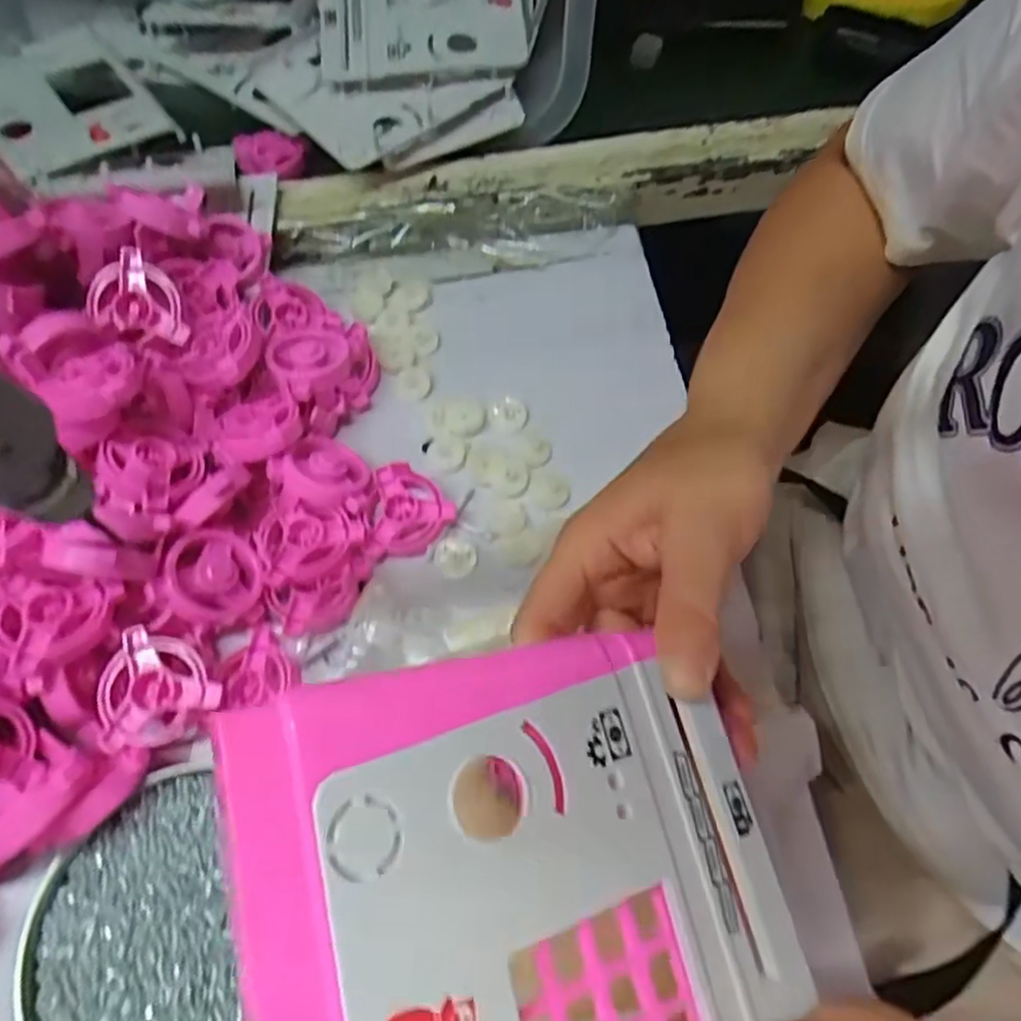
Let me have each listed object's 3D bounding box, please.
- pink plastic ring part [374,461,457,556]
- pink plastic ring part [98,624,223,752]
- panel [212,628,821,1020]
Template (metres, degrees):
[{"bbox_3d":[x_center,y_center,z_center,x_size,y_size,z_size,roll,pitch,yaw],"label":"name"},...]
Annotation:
[{"bbox_3d":[-0.054,-0.001,0.384,0.044,0.019,0.052,-2,66,-1],"label":"pink plastic ring part"},{"bbox_3d":[-0.169,0.083,0.323,0.053,0.014,0.053,-11,66,-5],"label":"pink plastic ring part"},{"bbox_3d":[0.010,0.101,0.185,0.155,0.015,0.125,-3,70,-33],"label":"panel"}]

